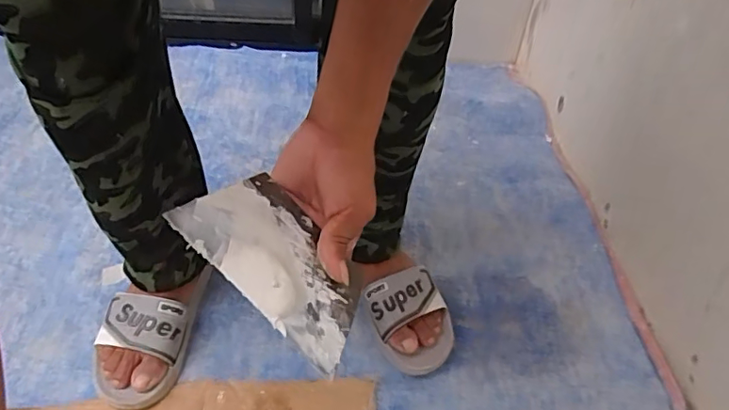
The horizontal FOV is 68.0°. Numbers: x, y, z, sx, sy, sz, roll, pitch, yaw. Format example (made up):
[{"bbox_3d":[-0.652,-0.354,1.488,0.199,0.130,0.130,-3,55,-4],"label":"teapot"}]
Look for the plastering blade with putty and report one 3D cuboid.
[{"bbox_3d":[-0.053,0.035,0.378,0.140,0.013,0.094,46,35,-6],"label":"plastering blade with putty"}]

